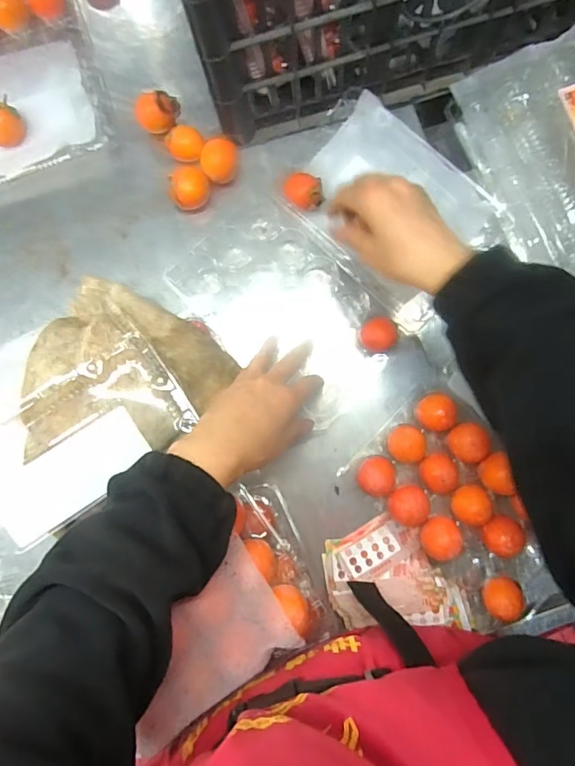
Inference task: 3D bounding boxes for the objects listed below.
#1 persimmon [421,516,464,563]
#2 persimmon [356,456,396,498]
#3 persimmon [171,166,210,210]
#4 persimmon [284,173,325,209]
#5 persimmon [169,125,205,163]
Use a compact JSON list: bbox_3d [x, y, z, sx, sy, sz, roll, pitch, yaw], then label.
[{"bbox_3d":[0.155,0.159,0.509,0.038,0.043,0.039,11,85,1],"label":"persimmon"},{"bbox_3d":[0.092,0.099,0.523,0.042,0.050,0.042,-1,85,0],"label":"persimmon"},{"bbox_3d":[-0.110,-0.221,0.559,0.042,0.032,0.040,0,85,0],"label":"persimmon"},{"bbox_3d":[0.018,-0.209,0.547,0.041,0.038,0.039,-7,85,0],"label":"persimmon"},{"bbox_3d":[-0.114,-0.270,0.563,0.037,0.035,0.033,-12,85,-1],"label":"persimmon"}]

